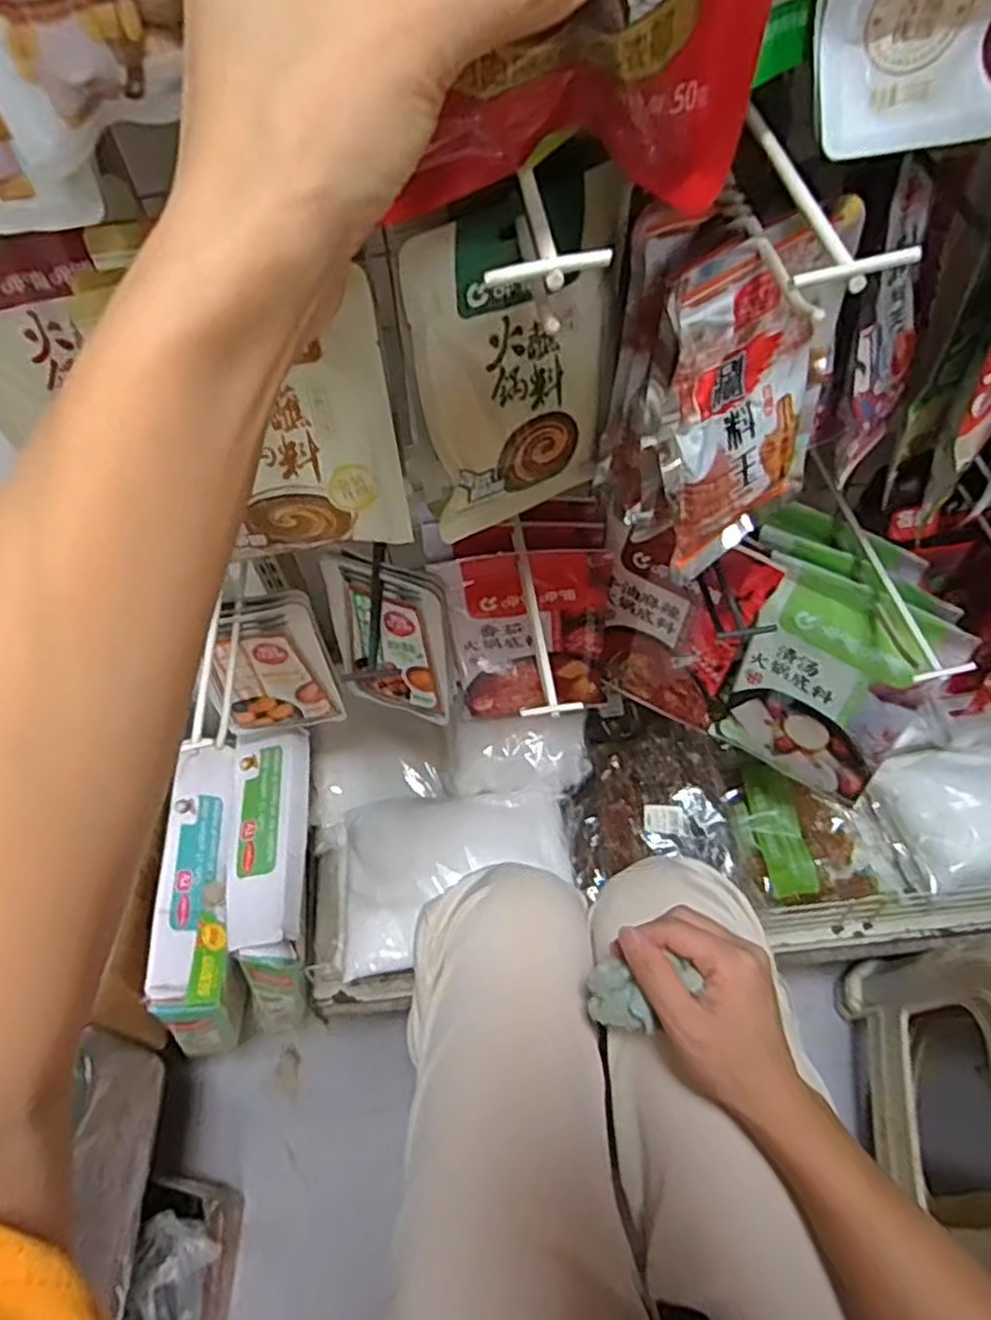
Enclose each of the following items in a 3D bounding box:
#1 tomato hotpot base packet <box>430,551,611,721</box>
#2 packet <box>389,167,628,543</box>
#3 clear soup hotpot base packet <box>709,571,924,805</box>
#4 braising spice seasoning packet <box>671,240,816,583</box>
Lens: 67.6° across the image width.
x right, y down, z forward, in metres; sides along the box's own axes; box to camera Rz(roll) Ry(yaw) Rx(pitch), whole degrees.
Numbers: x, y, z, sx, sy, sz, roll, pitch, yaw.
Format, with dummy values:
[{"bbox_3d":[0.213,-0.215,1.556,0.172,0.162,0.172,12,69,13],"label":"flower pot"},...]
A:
[{"bbox_3d":[0.030,-0.021,0.695,0.149,0.207,0.046,-2,56,1],"label":"tomato hotpot base packet"},{"bbox_3d":[0.013,-0.151,0.396,0.115,0.171,0.028,-26,59,-15],"label":"packet"},{"bbox_3d":[0.273,0.031,0.634,0.131,0.214,0.014,33,53,27],"label":"clear soup hotpot base packet"},{"bbox_3d":[0.134,-0.133,0.391,0.107,0.162,0.016,-32,45,-17],"label":"braising spice seasoning packet"}]

